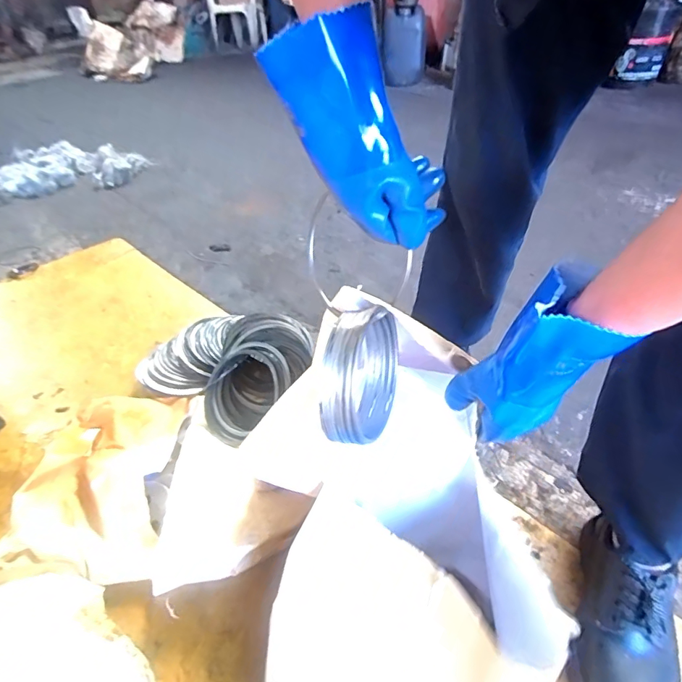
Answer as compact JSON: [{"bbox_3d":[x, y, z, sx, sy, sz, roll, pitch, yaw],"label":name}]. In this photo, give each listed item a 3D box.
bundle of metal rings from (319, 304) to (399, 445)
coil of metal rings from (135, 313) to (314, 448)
[{"bbox_3d":[0.021,0.035,0.500,0.065,0.125,0.118,8,42,16],"label":"bundle of metal rings"},{"bbox_3d":[-0.233,0.038,0.916,0.389,0.141,0.259,28,51,33],"label":"coil of metal rings"}]

